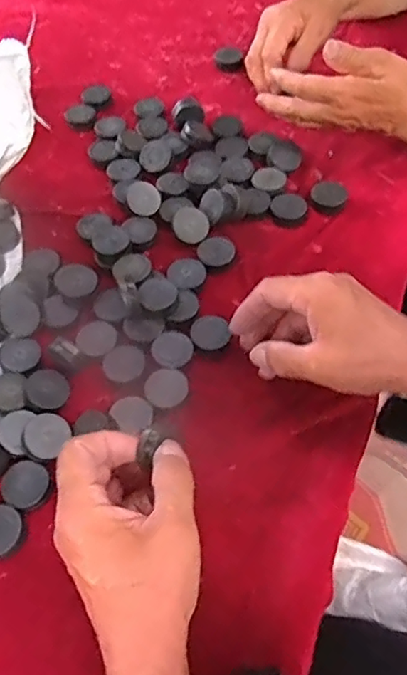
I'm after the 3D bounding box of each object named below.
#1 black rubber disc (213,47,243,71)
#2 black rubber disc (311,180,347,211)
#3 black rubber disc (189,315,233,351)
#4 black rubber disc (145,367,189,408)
[{"bbox_3d":[0.030,-0.336,0.684,0.035,0.015,0.035,0,56,2],"label":"black rubber disc"},{"bbox_3d":[0.118,-0.133,0.535,0.032,0.013,0.032,-1,56,1],"label":"black rubber disc"},{"bbox_3d":[0.005,-0.004,0.452,0.030,0.004,0.033,0,55,-1],"label":"black rubber disc"},{"bbox_3d":[-0.027,0.037,0.420,0.031,0.005,0.029,-1,56,1],"label":"black rubber disc"}]

